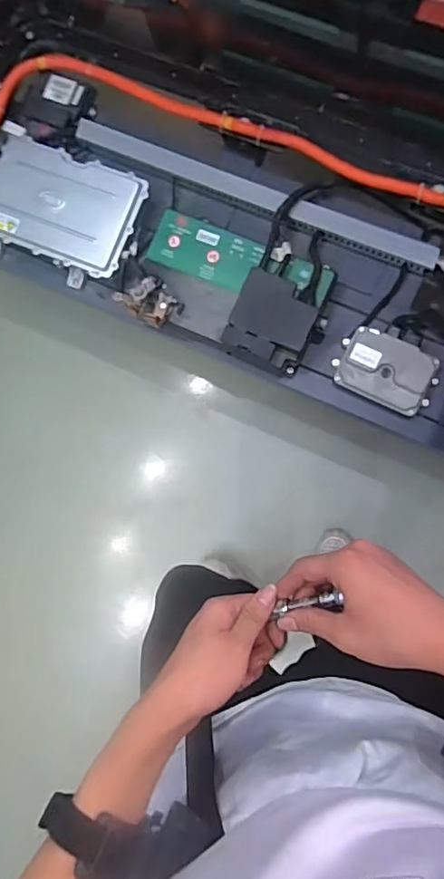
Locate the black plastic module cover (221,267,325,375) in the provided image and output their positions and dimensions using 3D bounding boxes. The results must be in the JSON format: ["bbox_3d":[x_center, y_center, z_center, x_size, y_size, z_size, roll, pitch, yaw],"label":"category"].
[{"bbox_3d":[0.102,-0.212,1.025,0.170,0.093,0.149,26,91,10],"label":"black plastic module cover"}]

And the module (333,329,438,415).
[{"bbox_3d":[0.298,-0.125,1.000,0.179,0.044,0.113,26,91,10],"label":"module"}]

